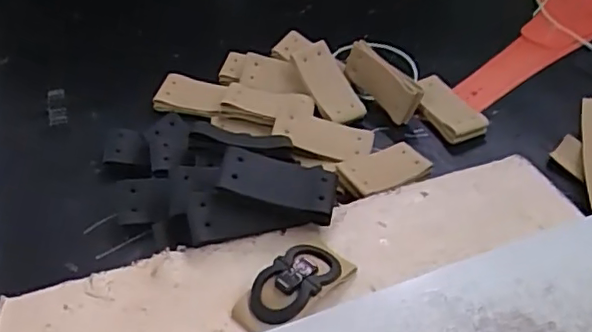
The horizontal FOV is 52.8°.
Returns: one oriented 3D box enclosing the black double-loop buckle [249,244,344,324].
[{"bbox_3d":[0.000,0.055,0.277,0.026,0.013,0.045,33,53,32],"label":"black double-loop buckle"}]

